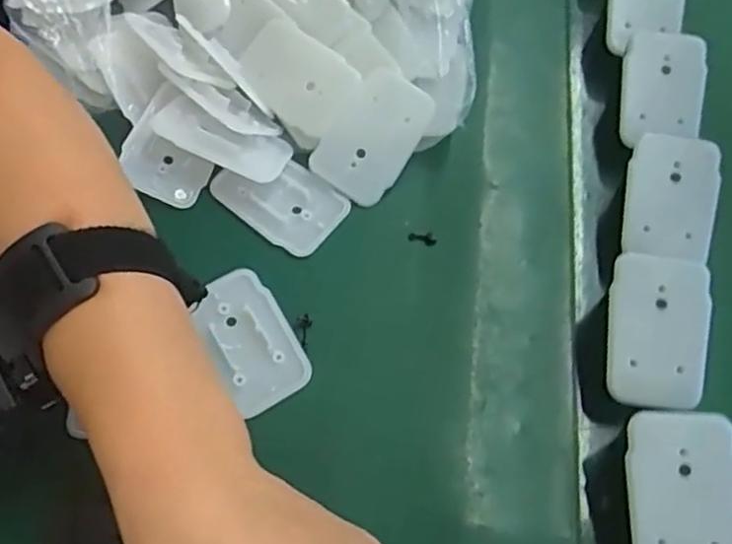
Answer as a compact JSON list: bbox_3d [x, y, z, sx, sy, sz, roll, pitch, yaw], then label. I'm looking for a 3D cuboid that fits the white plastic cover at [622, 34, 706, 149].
[{"bbox_3d":[0.164,-0.101,0.369,0.045,0.007,0.061,1,89,-2],"label":"white plastic cover"}]

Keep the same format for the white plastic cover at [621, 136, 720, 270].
[{"bbox_3d":[0.151,-0.037,0.332,0.042,0.006,0.061,9,84,12],"label":"white plastic cover"}]

